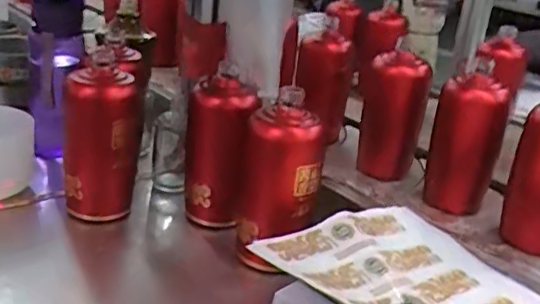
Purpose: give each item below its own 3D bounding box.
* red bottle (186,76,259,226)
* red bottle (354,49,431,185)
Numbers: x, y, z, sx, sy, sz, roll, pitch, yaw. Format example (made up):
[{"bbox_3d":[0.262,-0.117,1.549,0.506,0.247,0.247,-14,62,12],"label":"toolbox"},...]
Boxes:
[{"bbox_3d":[-0.058,-0.004,0.664,0.077,0.161,0.072,3,25,-8],"label":"red bottle"},{"bbox_3d":[0.166,-0.048,0.793,0.063,0.166,0.060,-9,29,-31],"label":"red bottle"}]

